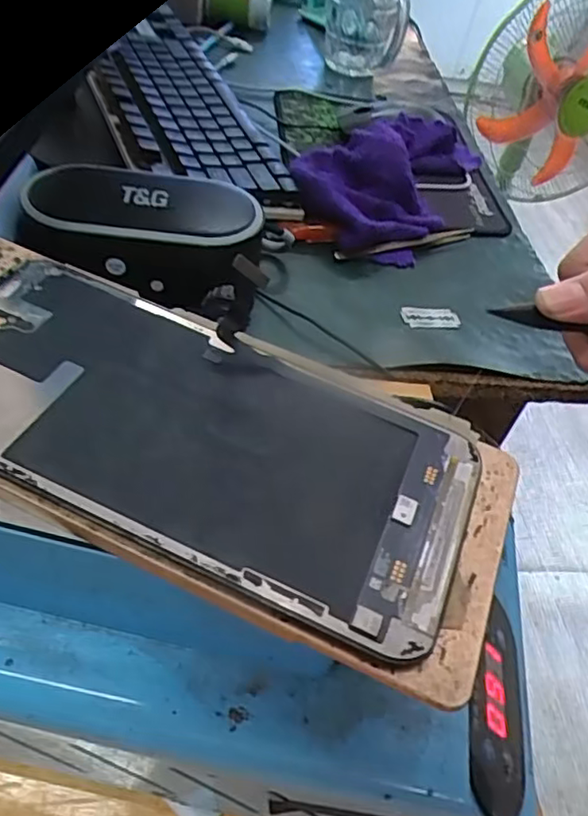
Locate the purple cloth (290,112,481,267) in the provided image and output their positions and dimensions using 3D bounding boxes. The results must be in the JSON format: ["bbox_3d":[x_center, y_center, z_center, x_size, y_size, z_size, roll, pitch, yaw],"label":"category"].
[{"bbox_3d":[0.087,-0.210,0.555,0.126,0.052,0.230,29,47,15],"label":"purple cloth"}]

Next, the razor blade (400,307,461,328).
[{"bbox_3d":[0.096,-0.064,0.451,0.040,0.004,0.020,-2,54,-12],"label":"razor blade"}]

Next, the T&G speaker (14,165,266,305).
[{"bbox_3d":[-0.096,-0.115,0.417,0.144,0.053,0.078,3,48,-11],"label":"T&G speaker"}]

